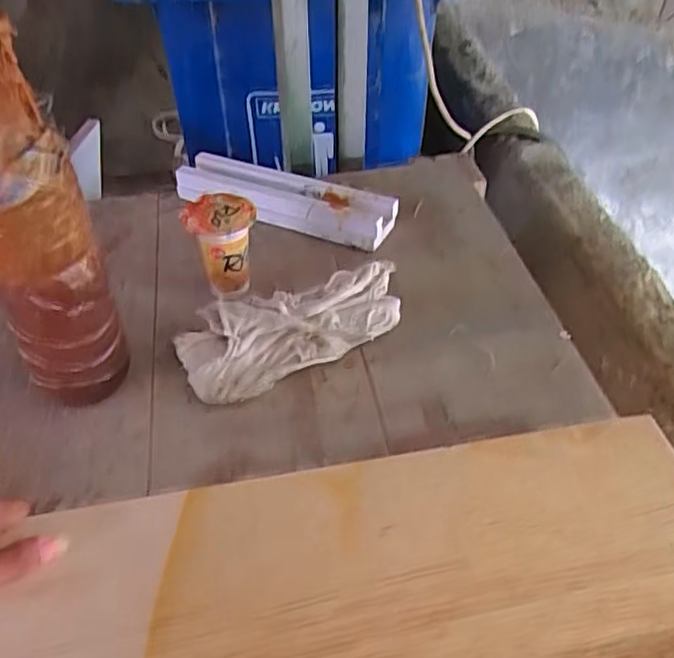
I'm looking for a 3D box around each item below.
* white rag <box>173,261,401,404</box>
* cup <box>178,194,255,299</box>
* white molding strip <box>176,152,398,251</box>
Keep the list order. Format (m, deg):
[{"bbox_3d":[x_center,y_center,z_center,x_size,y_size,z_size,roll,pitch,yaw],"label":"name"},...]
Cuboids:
[{"bbox_3d":[-0.042,-0.003,0.626,0.211,0.062,0.104,-13,44,-13],"label":"white rag"},{"bbox_3d":[-0.115,-0.078,0.688,0.068,0.106,0.064,0,43,0],"label":"cup"},{"bbox_3d":[-0.066,-0.155,0.804,0.276,0.041,0.066,18,46,19],"label":"white molding strip"}]

